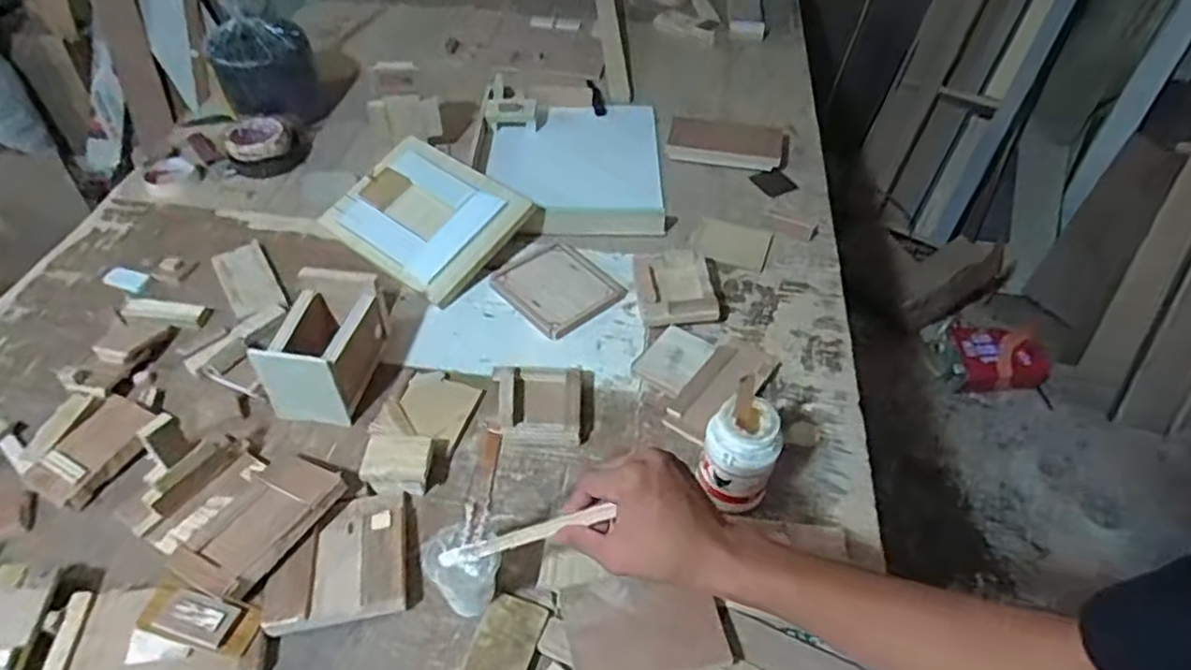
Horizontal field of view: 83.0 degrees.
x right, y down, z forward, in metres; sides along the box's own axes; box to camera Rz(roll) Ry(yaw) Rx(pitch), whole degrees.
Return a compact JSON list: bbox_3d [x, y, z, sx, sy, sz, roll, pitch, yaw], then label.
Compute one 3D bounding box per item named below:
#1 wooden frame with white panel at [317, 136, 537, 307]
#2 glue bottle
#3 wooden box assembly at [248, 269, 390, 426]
[{"bbox_3d":[-0.263,-0.189,1.038,0.269,0.026,0.215,35,76,21],"label":"wooden frame with white panel"},{"bbox_3d":[0.157,0.135,0.730,0.081,0.136,0.067,18,50,13],"label":"glue bottle"},{"bbox_3d":[-0.335,0.013,0.838,0.108,0.114,0.153,5,48,4],"label":"wooden box assembly"}]

